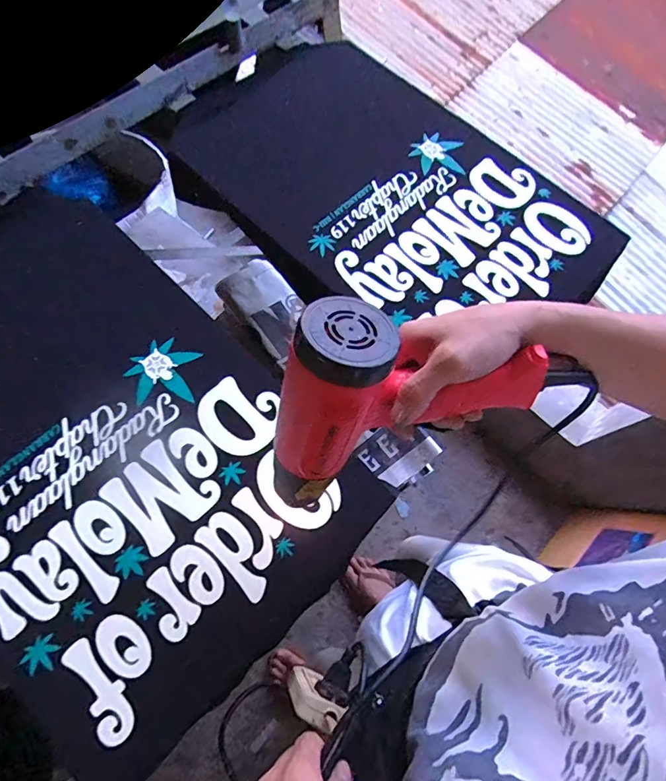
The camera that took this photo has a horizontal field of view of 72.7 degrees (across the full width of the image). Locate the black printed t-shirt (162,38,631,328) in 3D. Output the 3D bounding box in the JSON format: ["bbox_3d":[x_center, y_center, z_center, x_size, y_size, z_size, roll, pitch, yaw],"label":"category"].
[{"bbox_3d":[0.067,-0.328,0.718,0.431,0.035,0.665,-39,75,-15],"label":"black printed t-shirt"}]

